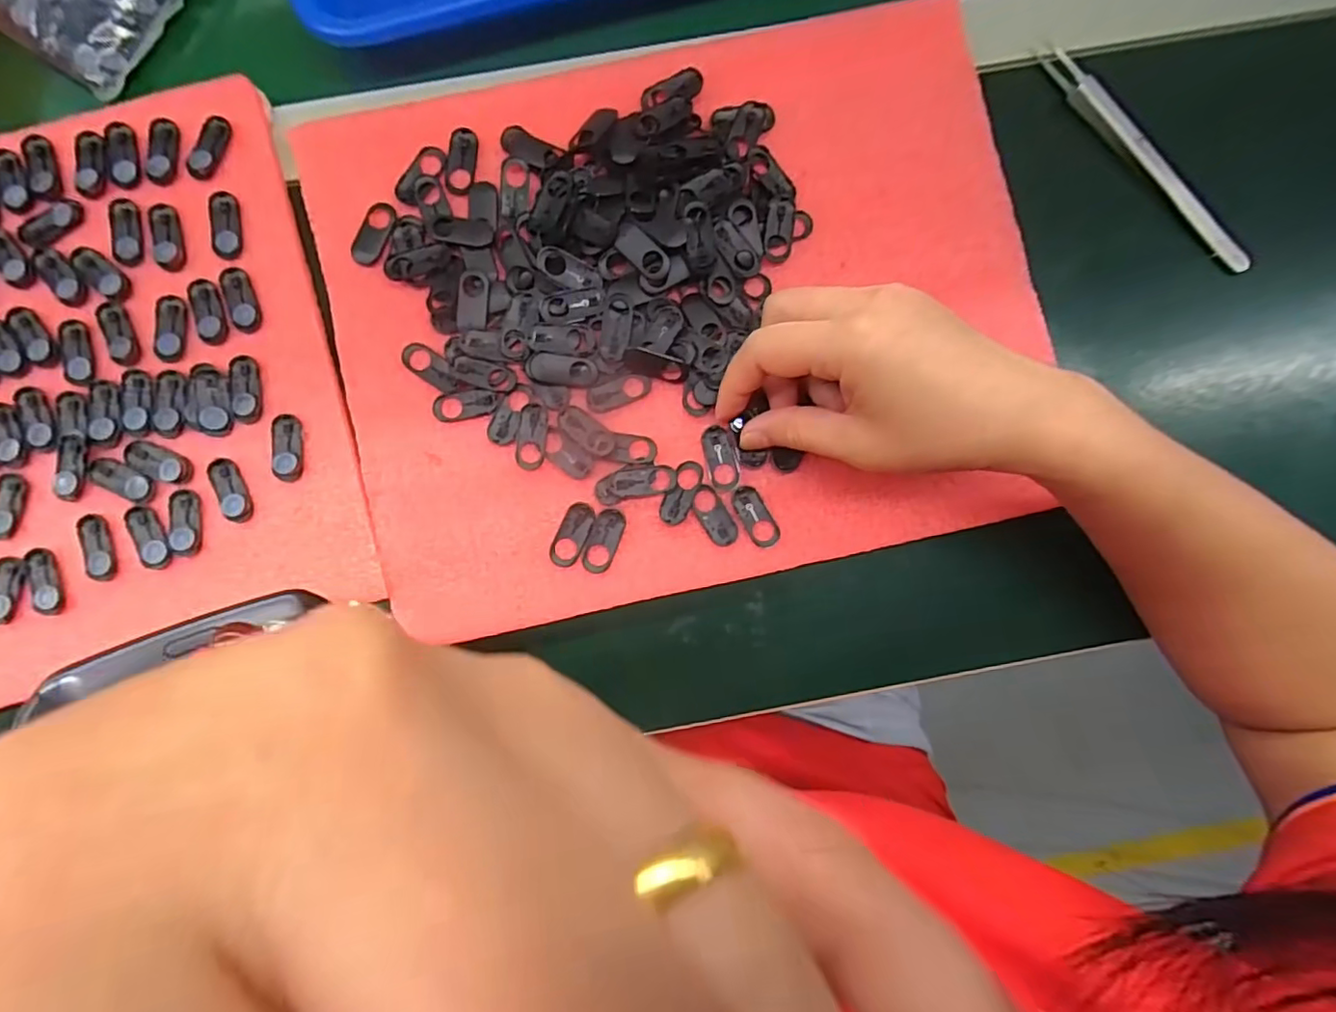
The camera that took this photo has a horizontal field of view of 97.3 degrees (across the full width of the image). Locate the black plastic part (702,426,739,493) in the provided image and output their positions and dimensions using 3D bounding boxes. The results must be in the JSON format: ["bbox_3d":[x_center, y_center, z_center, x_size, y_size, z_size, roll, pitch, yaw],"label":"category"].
[{"bbox_3d":[0.026,-0.023,0.283,0.014,0.004,0.032,-14,87,-2],"label":"black plastic part"}]

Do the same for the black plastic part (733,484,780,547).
[{"bbox_3d":[0.043,0.005,0.281,0.014,0.004,0.031,-30,87,-2],"label":"black plastic part"}]

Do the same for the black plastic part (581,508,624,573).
[{"bbox_3d":[-0.031,0.017,0.280,0.014,0.004,0.031,17,86,0],"label":"black plastic part"}]

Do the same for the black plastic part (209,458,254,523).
[{"bbox_3d":[-0.206,-0.007,0.277,0.014,0.004,0.032,-28,87,-2],"label":"black plastic part"}]

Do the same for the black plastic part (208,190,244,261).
[{"bbox_3d":[-0.214,-0.136,0.282,0.014,0.004,0.033,-6,87,-1],"label":"black plastic part"}]

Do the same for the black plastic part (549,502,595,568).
[{"bbox_3d":[-0.046,0.014,0.279,0.014,0.004,0.032,24,87,1],"label":"black plastic part"}]

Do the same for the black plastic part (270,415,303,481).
[{"bbox_3d":[-0.181,-0.028,0.279,0.014,0.004,0.030,-2,87,-1],"label":"black plastic part"}]

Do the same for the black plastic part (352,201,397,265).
[{"bbox_3d":[-0.143,-0.133,0.284,0.015,0.004,0.031,25,87,1],"label":"black plastic part"}]

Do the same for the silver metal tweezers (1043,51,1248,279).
[{"bbox_3d":[0.247,-0.178,0.301,0.014,0.011,0.145,-42,88,-3],"label":"silver metal tweezers"}]

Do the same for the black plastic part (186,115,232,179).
[{"bbox_3d":[-0.223,-0.174,0.284,0.013,0.004,0.031,24,87,1],"label":"black plastic part"}]

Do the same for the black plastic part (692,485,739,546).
[{"bbox_3d":[0.023,0.005,0.281,0.013,0.004,0.031,-32,87,-2],"label":"black plastic part"}]

